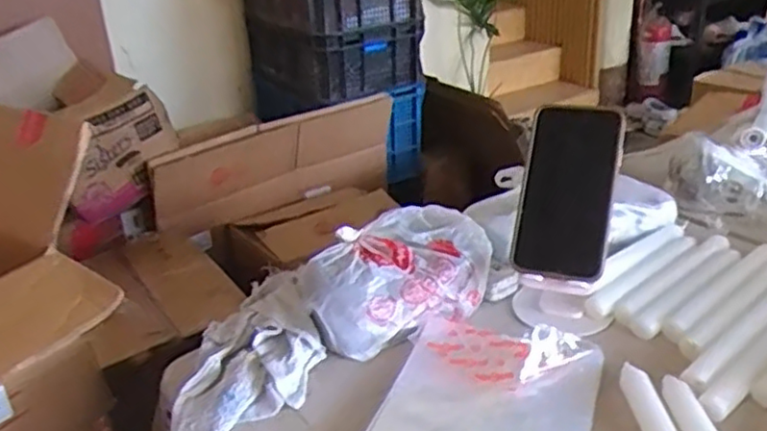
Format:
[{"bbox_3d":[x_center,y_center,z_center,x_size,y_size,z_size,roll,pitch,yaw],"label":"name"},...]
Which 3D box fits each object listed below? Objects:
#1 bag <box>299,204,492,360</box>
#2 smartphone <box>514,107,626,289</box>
[{"bbox_3d":[0.009,0.053,0.640,0.174,0.073,0.114,-25,32,-34],"label":"bag"},{"bbox_3d":[0.163,-0.021,0.608,0.079,0.156,0.016,9,-8,25],"label":"smartphone"}]

